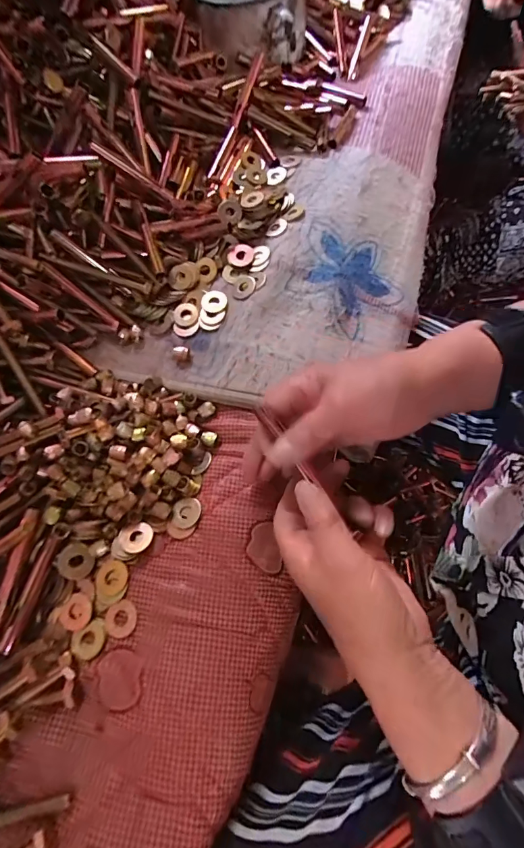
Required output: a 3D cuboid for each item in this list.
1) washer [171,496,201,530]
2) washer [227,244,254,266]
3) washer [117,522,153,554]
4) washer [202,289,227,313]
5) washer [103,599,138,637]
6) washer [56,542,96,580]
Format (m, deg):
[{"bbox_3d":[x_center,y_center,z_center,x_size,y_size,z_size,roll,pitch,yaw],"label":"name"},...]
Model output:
[{"bbox_3d":[-0.058,0.068,0.312,0.023,0.006,0.024,-2,65,5],"label":"washer"},{"bbox_3d":[-0.023,-0.168,0.404,0.031,0.008,0.024,6,81,25],"label":"washer"},{"bbox_3d":[-0.097,0.085,0.306,0.026,0.004,0.023,12,67,11],"label":"washer"},{"bbox_3d":[-0.046,-0.118,0.386,0.025,0.004,0.024,-2,65,5],"label":"washer"},{"bbox_3d":[-0.100,0.138,0.285,0.023,0.004,0.024,-2,65,5],"label":"washer"},{"bbox_3d":[-0.140,0.103,0.302,0.024,0.004,0.025,7,65,-16],"label":"washer"}]

